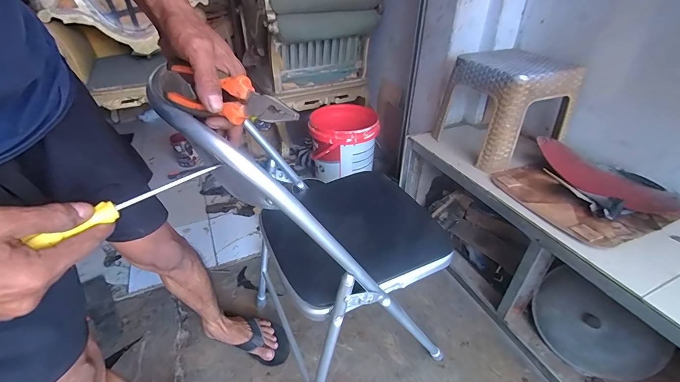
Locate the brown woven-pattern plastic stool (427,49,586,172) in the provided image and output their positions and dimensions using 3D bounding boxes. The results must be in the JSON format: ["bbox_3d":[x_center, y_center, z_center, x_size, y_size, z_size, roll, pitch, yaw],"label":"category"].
[{"bbox_3d":[0.537,-0.280,1.056,0.286,0.296,0.310,-15,38,-20],"label":"brown woven-pattern plastic stool"}]

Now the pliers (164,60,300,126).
[{"bbox_3d":[-0.117,-0.099,0.338,0.153,0.041,0.024,11,37,12],"label":"pliers"}]

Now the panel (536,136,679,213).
[{"bbox_3d":[0.729,-0.041,0.882,0.153,0.070,0.375,-21,40,-27],"label":"panel"}]

